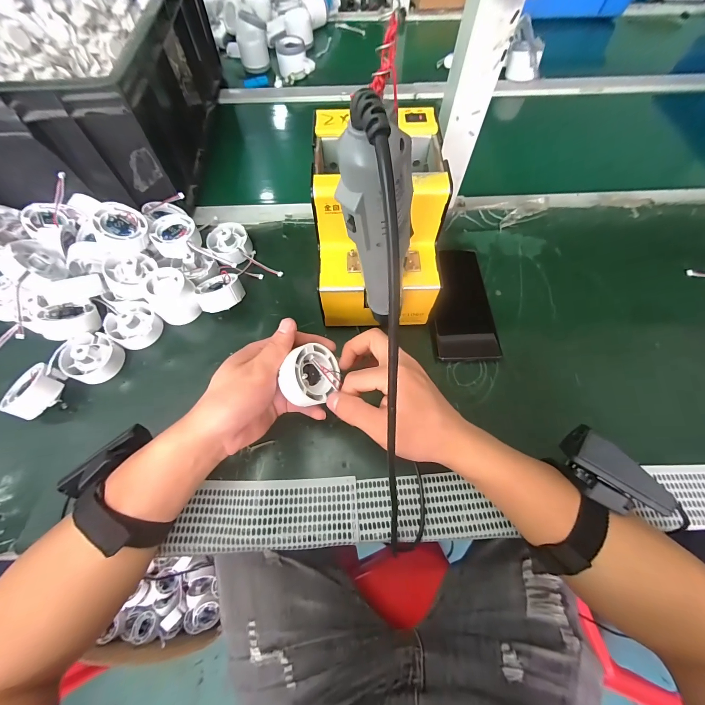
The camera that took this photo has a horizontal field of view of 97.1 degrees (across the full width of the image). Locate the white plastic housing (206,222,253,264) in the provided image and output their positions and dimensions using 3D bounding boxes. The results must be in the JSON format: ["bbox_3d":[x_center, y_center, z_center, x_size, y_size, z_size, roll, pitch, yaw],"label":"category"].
[{"bbox_3d":[-0.165,-0.148,0.419,0.053,0.026,0.058,0,68,0],"label":"white plastic housing"}]

